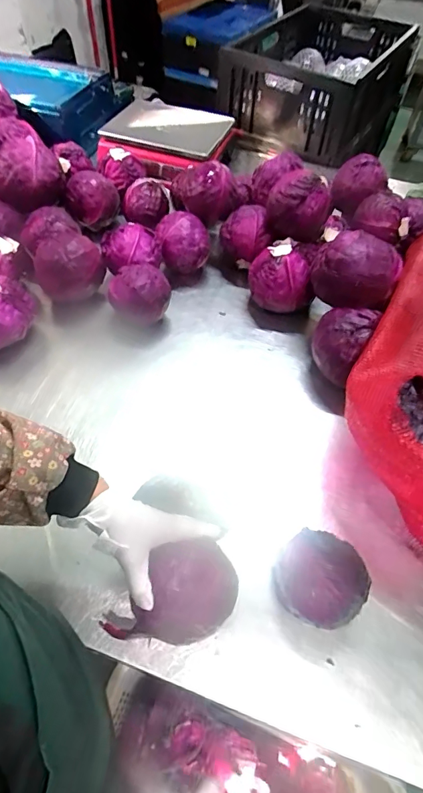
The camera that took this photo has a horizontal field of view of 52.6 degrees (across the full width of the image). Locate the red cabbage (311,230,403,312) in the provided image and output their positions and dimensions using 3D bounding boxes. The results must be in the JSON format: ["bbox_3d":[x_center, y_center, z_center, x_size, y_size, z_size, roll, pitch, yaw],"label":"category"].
[{"bbox_3d":[0.251,-0.223,0.732,0.132,0.112,0.119,25,56,15],"label":"red cabbage"}]

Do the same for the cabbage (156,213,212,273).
[{"bbox_3d":[-0.063,-0.316,0.903,0.100,0.110,0.095,-19,57,-16],"label":"cabbage"}]

